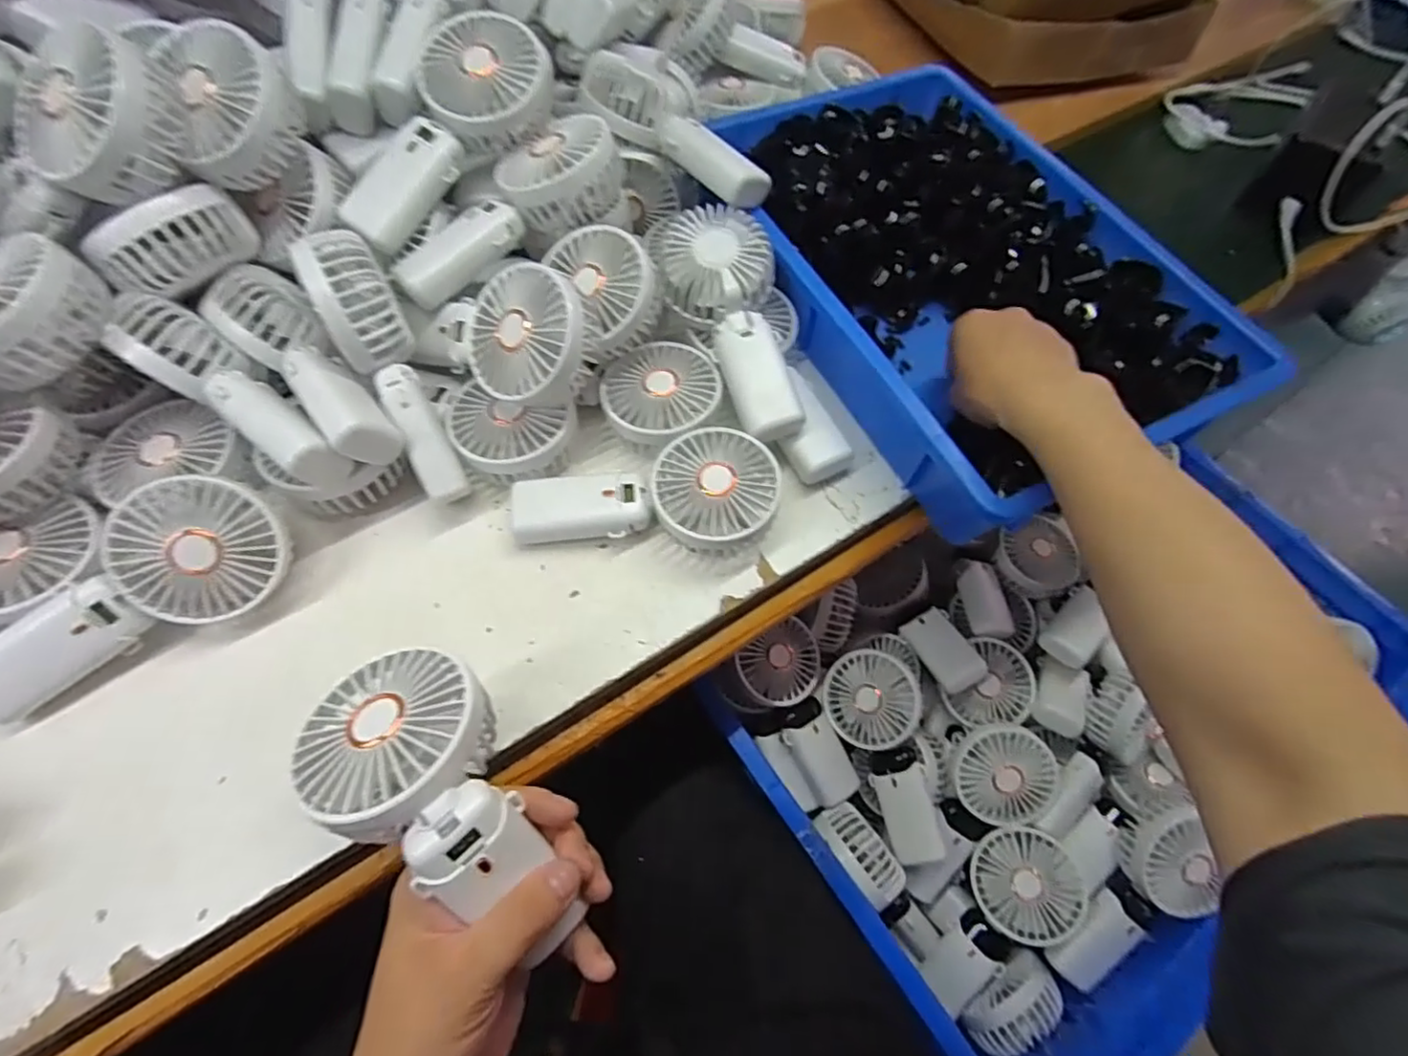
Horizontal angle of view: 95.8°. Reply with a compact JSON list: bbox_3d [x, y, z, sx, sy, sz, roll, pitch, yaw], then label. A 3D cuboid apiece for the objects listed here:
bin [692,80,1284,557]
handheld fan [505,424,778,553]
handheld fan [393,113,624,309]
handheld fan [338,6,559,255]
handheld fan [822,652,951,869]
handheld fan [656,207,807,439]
[{"bbox_3d":[0.195,-0.218,0.524,0.285,0.088,0.409,-26,67,-15],"label":"bin"},{"bbox_3d":[-0.037,-0.026,0.437,0.180,0.046,0.085,6,63,0],"label":"handheld fan"},{"bbox_3d":[-0.138,-0.222,0.448,0.178,0.056,0.074,-39,71,-5],"label":"handheld fan"},{"bbox_3d":[-0.176,-0.272,0.447,0.084,0.050,0.185,35,86,14],"label":"handheld fan"},{"bbox_3d":[0.163,0.202,0.581,0.085,0.040,0.177,-10,77,25],"label":"handheld fan"},{"bbox_3d":[0.026,-0.148,0.459,0.083,0.034,0.177,-18,86,-11],"label":"handheld fan"}]

